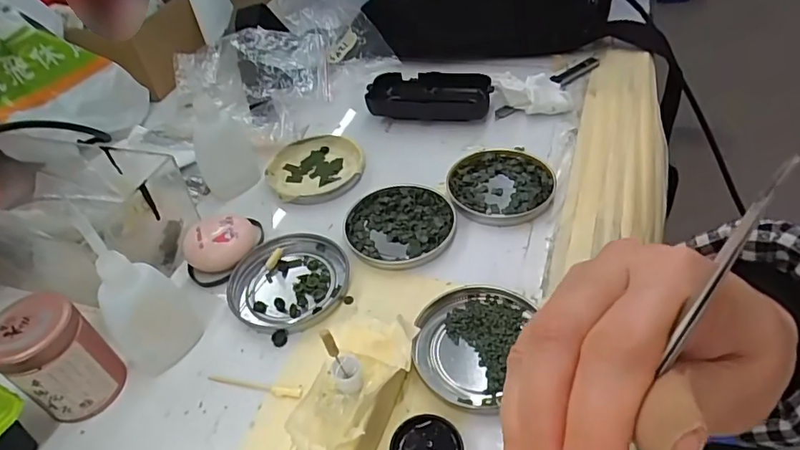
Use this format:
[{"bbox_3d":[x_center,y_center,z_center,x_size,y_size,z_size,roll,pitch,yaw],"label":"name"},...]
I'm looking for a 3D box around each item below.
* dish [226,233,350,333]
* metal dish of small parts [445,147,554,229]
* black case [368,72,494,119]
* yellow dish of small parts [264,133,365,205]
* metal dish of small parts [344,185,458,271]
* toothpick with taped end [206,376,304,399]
[{"bbox_3d":[-0.075,0.037,0.354,0.077,0.007,0.077,-4,44,4],"label":"dish"},{"bbox_3d":[0.075,-0.032,0.401,0.077,0.010,0.079,-4,44,4],"label":"metal dish of small parts"},{"bbox_3d":[0.026,-0.117,0.486,0.109,0.025,0.049,6,45,14],"label":"black case"},{"bbox_3d":[-0.072,-0.048,0.442,0.077,0.013,0.075,-4,44,4],"label":"yellow dish of small parts"},{"bbox_3d":[0.000,0.000,0.381,0.076,0.009,0.077,-4,44,4],"label":"metal dish of small parts"},{"bbox_3d":[-0.084,0.092,0.302,0.058,0.004,0.006,5,45,13],"label":"toothpick with taped end"}]

